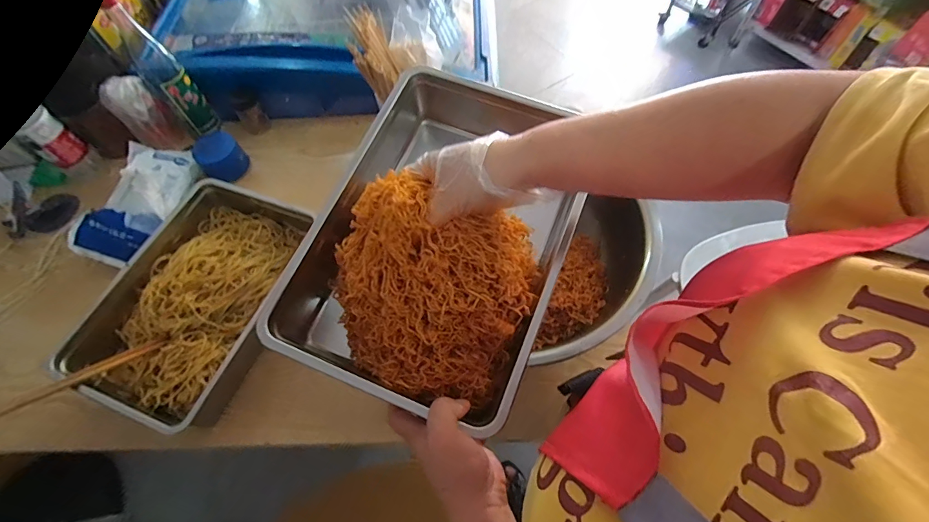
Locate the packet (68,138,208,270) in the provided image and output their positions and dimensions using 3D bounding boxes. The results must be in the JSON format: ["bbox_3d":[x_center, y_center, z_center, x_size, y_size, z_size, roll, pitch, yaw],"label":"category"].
[{"bbox_3d":[-0.540,-0.102,0.685,0.134,0.066,0.219,16,64,11],"label":"packet"}]

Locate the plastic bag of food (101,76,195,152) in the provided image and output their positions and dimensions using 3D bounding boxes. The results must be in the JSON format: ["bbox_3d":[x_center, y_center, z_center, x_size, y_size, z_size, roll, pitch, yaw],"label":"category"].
[{"bbox_3d":[-0.571,-0.260,0.743,0.100,0.113,0.068,26,66,16],"label":"plastic bag of food"}]

